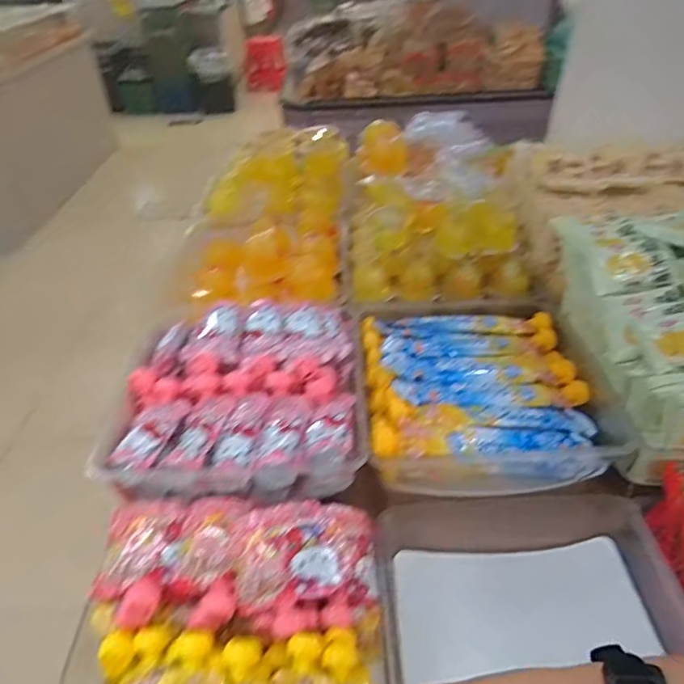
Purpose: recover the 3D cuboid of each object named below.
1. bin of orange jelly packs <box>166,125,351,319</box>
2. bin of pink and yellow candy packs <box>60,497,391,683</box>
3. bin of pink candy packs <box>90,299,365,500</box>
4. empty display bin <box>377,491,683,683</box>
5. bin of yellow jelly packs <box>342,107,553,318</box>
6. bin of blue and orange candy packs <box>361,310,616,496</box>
[{"bbox_3d":[-0.138,-0.240,1.039,0.280,0.153,0.506,-1,38,3],"label":"bin of orange jelly packs"},{"bbox_3d":[-0.108,0.293,0.518,0.299,0.104,0.278,-2,38,1],"label":"bin of pink and yellow candy packs"},{"bbox_3d":[-0.126,0.063,0.696,0.291,0.090,0.279,-1,38,2],"label":"bin of pink candy packs"},{"bbox_3d":[0.201,0.308,0.560,0.304,0.104,0.318,-3,38,0],"label":"empty display bin"},{"bbox_3d":[0.153,-0.247,0.943,0.290,0.161,0.427,-2,38,1],"label":"bin of yellow jelly packs"},{"bbox_3d":[0.173,0.052,0.717,0.283,0.087,0.279,-3,38,0],"label":"bin of blue and orange candy packs"}]

